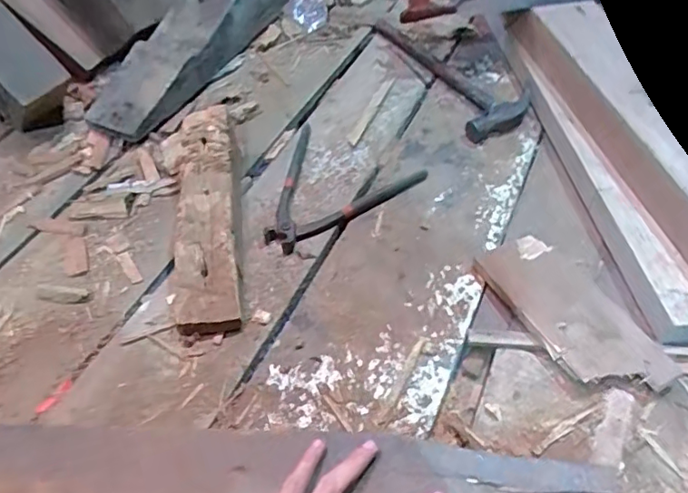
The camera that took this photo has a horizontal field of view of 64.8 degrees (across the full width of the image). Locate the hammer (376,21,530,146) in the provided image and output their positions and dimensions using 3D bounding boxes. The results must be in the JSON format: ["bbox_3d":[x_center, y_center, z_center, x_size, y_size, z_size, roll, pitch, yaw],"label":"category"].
[{"bbox_3d":[0.147,-0.273,0.814,0.104,0.025,0.331,-23,52,-12],"label":"hammer"}]

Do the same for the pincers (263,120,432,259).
[{"bbox_3d":[-0.038,-0.098,0.700,0.213,0.021,0.189,-31,55,-18],"label":"pincers"}]

